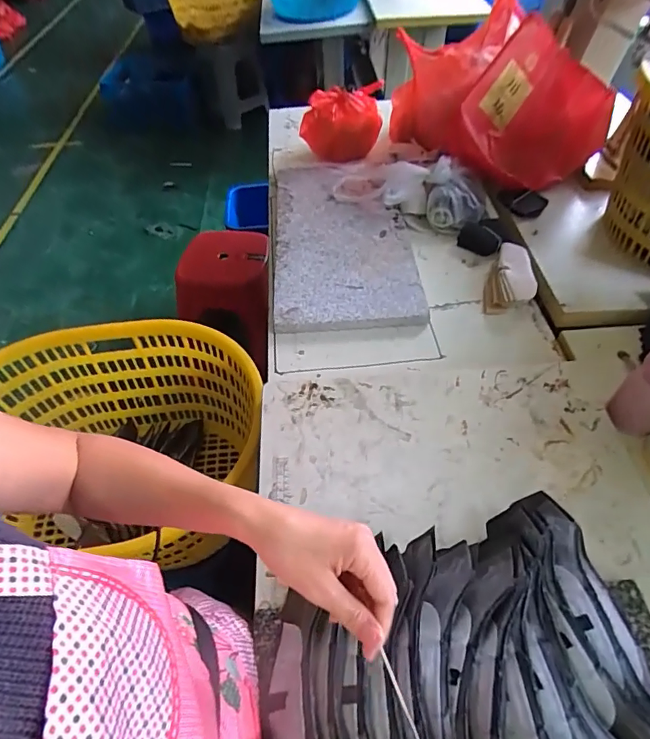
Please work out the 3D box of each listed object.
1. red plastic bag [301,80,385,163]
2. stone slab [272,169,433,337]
[{"bbox_3d":[0.041,-0.681,1.264,0.219,0.175,0.132,-9,50,-5],"label":"red plastic bag"},{"bbox_3d":[0.034,-0.326,1.062,0.294,0.034,0.631,-3,50,-2],"label":"stone slab"}]

